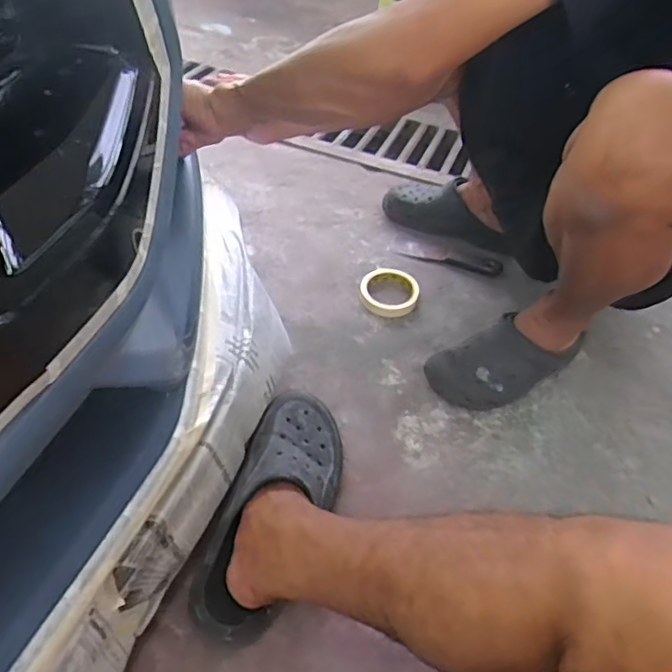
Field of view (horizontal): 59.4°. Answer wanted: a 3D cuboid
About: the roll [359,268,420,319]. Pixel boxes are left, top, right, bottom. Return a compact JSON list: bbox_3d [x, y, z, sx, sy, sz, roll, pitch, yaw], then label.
[{"bbox_3d":[0.087,-0.070,0.946,0.095,0.029,0.083,6,47,0],"label":"roll"}]

